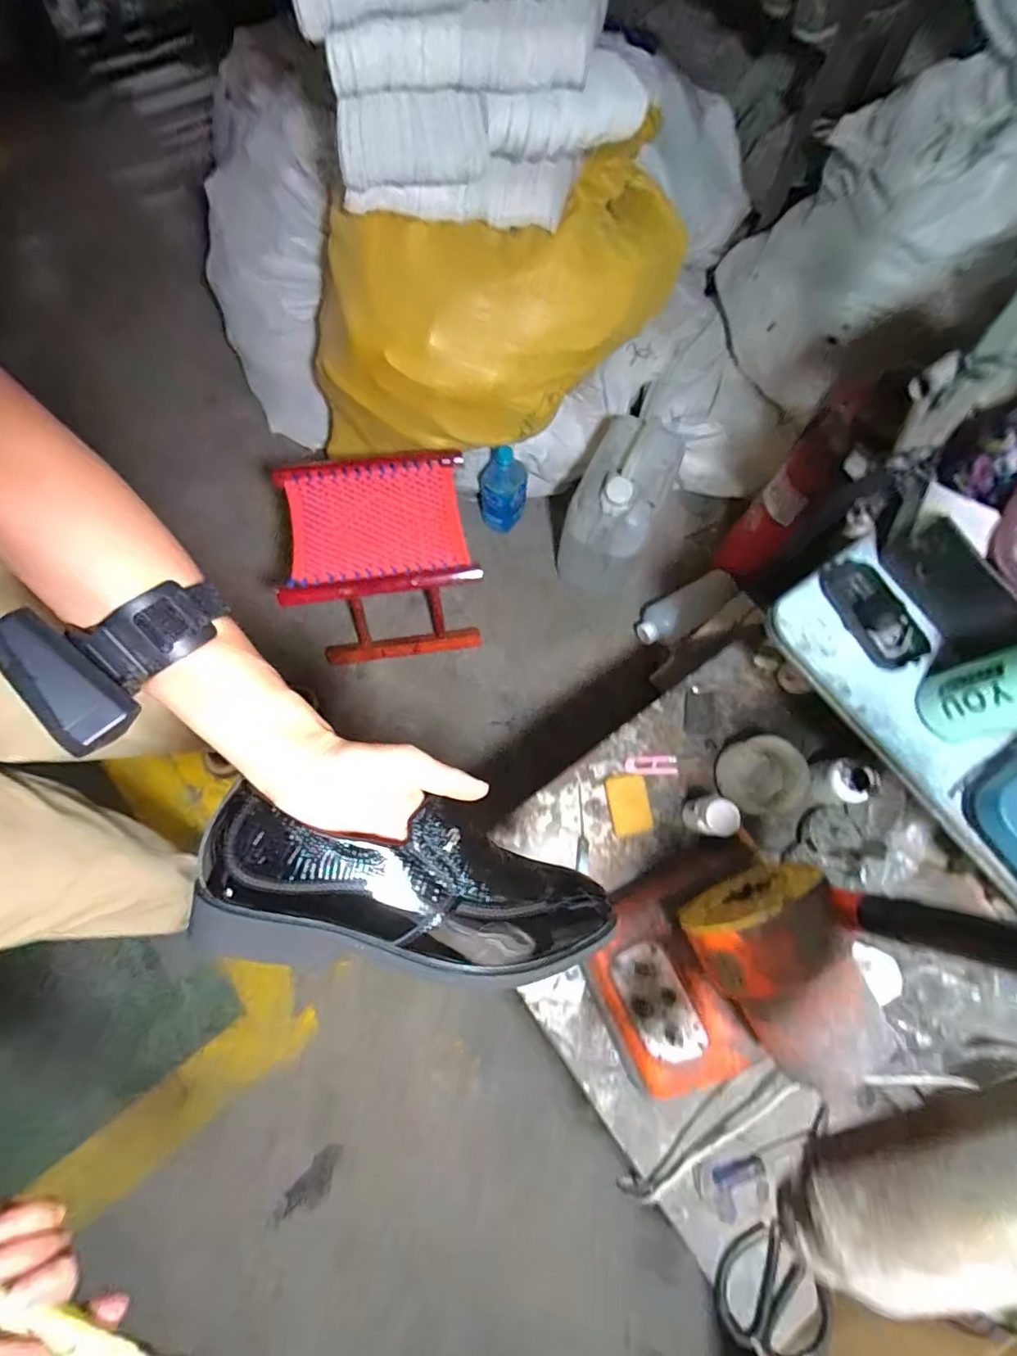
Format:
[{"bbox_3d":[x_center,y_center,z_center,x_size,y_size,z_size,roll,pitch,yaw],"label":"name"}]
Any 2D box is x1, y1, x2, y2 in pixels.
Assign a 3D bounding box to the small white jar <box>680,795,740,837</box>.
[{"bbox_3d":[0.240,0.164,0.629,0.041,0.076,0.043,0,73,-1],"label":"small white jar"}]

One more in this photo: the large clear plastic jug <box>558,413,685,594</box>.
[{"bbox_3d":[0.208,-0.331,1.054,0.159,0.307,0.226,22,74,6],"label":"large clear plastic jug"}]

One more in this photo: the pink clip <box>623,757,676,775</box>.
[{"bbox_3d":[0.183,0.113,0.685,0.068,0.005,0.023,-1,73,-1],"label":"pink clip"}]

